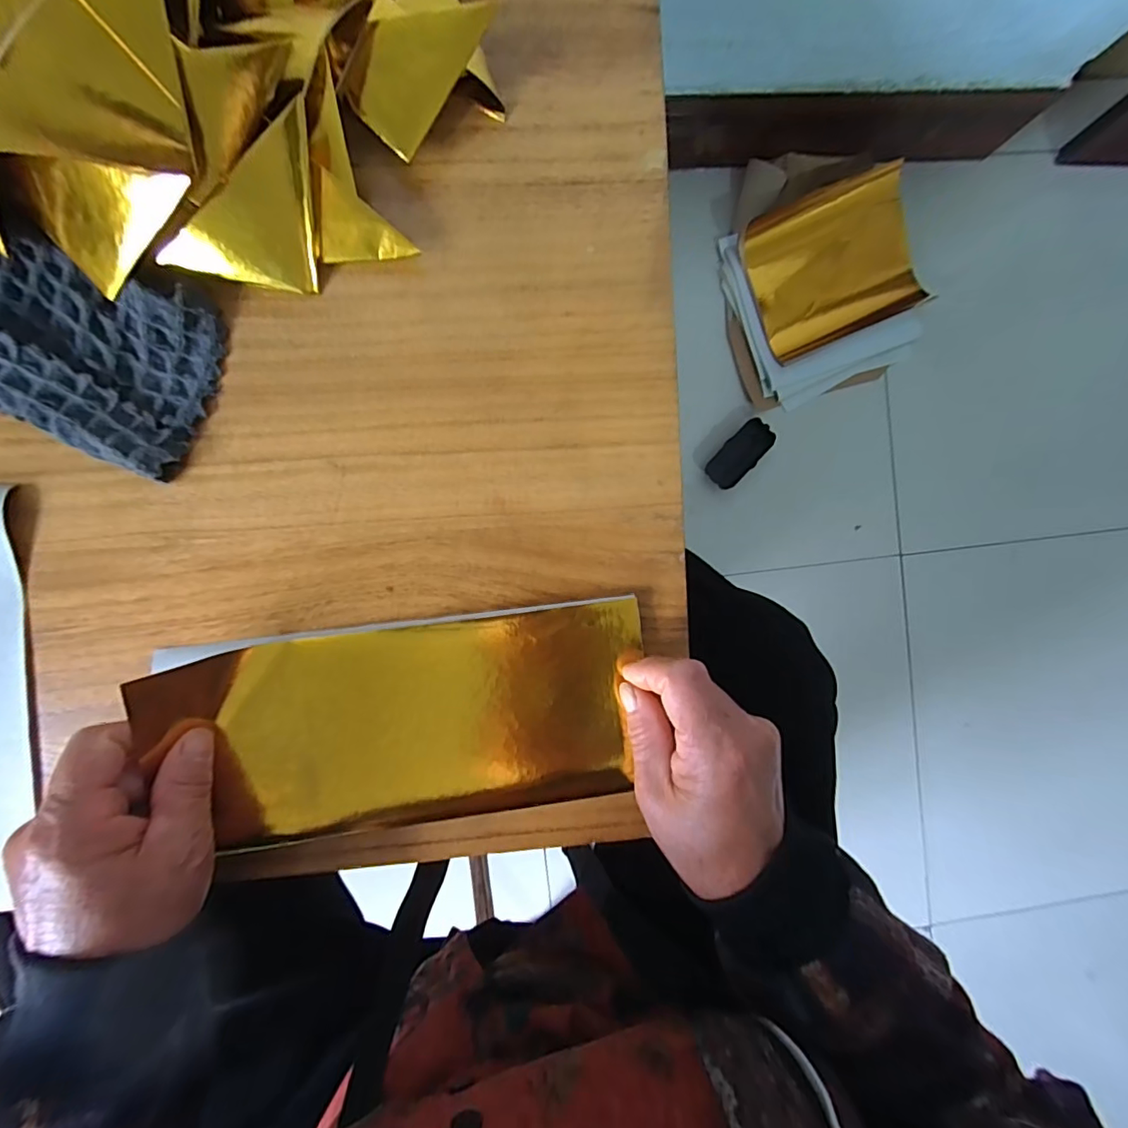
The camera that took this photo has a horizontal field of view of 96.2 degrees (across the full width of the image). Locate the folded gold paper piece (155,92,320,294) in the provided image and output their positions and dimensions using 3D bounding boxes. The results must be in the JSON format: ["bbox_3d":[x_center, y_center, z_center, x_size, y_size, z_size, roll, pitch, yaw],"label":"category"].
[{"bbox_3d":[-0.152,-0.171,0.239,0.063,0.035,0.067,0,93,-5],"label":"folded gold paper piece"}]

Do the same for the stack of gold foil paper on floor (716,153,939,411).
[{"bbox_3d":[0.363,-0.419,0.733,0.270,0.062,0.333,-19,93,-3],"label":"stack of gold foil paper on floor"}]

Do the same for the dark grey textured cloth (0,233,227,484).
[{"bbox_3d":[-0.263,-0.108,0.237,0.176,0.026,0.084,18,91,-6],"label":"dark grey textured cloth"}]

